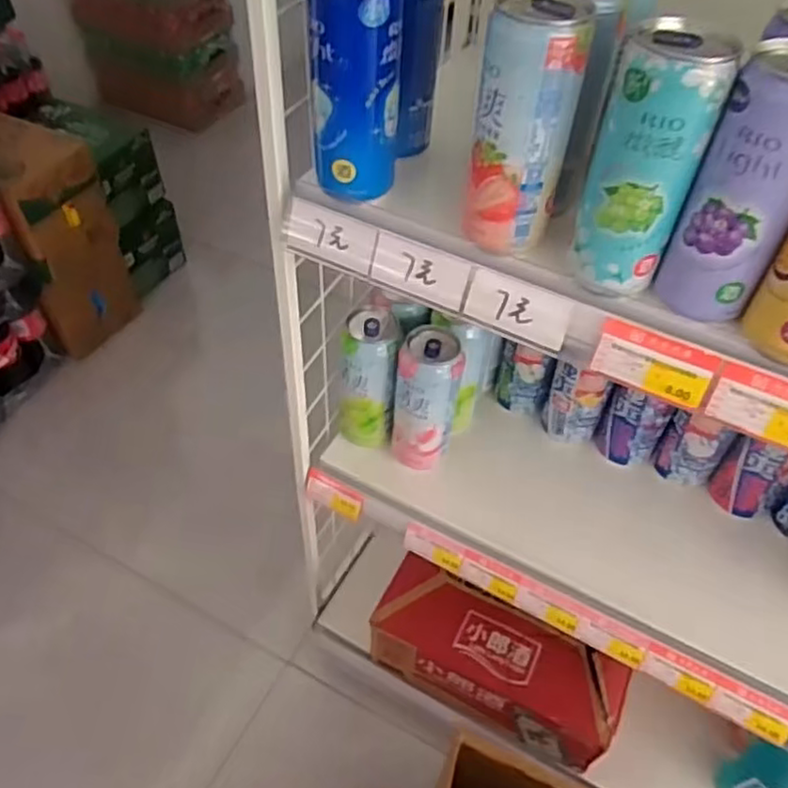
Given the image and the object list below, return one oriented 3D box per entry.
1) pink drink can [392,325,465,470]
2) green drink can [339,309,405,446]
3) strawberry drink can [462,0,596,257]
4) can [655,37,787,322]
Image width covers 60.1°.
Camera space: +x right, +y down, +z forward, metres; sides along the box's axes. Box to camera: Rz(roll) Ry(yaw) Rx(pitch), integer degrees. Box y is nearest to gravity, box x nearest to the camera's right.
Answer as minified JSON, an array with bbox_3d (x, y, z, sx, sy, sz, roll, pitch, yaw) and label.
[{"bbox_3d":[0.034,0.006,0.713,0.064,0.157,0.068,7,50,3],"label":"pink drink can"},{"bbox_3d":[-0.028,-0.014,0.731,0.061,0.161,0.056,1,50,-2],"label":"green drink can"},{"bbox_3d":[0.077,-0.156,0.406,0.057,0.137,0.052,11,51,6],"label":"strawberry drink can"},{"bbox_3d":[0.191,-0.107,0.368,0.057,0.137,0.051,27,54,19],"label":"can"}]

